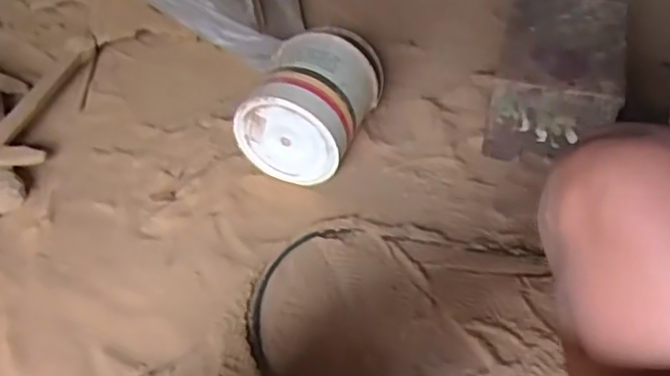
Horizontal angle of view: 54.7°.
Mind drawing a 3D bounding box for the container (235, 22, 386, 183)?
[{"bbox_3d":[-0.037,-0.150,1.091,0.191,0.174,0.235,14,48,11],"label":"container"}]

